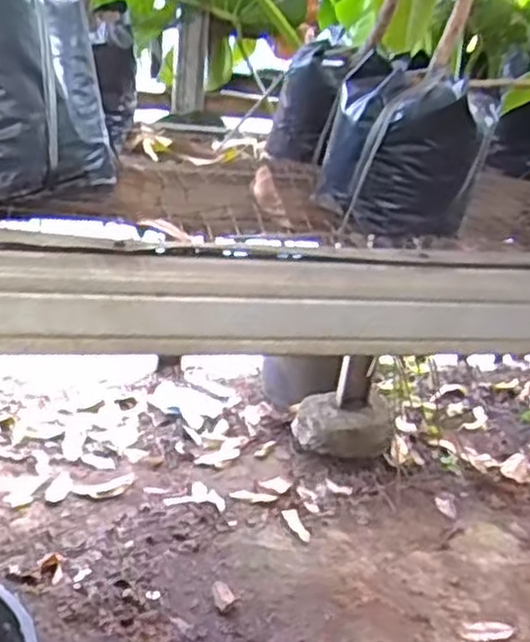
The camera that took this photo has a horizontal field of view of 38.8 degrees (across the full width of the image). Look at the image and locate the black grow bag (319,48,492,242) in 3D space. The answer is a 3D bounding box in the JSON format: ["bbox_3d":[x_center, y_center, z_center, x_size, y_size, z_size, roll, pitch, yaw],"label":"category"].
[{"bbox_3d":[0.138,-0.172,0.747,0.109,0.141,0.126,-7,23,-31],"label":"black grow bag"}]

